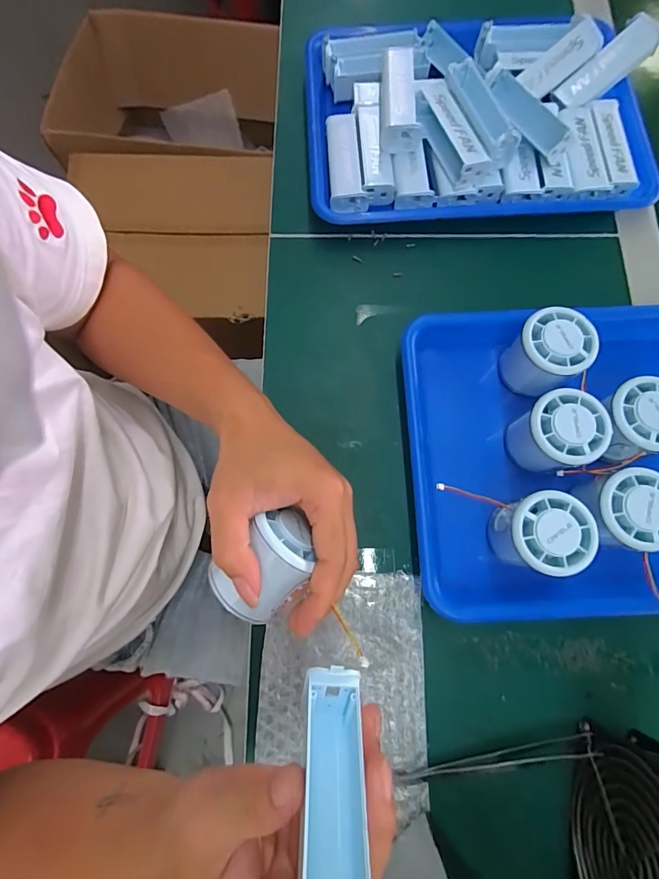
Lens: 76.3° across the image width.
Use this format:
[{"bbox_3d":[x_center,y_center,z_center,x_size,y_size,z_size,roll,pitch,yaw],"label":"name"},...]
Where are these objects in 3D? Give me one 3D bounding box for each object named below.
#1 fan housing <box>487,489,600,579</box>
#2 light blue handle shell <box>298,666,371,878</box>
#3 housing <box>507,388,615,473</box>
[{"bbox_3d":[0.155,0.070,0.312,0.055,0.053,0.054,0,76,-1],"label":"fan housing"},{"bbox_3d":[0.001,0.151,0.171,0.026,0.099,0.033,0,117,-1],"label":"light blue handle shell"},{"bbox_3d":[0.176,-0.003,0.330,0.060,0.053,0.053,-18,77,-5],"label":"housing"}]

